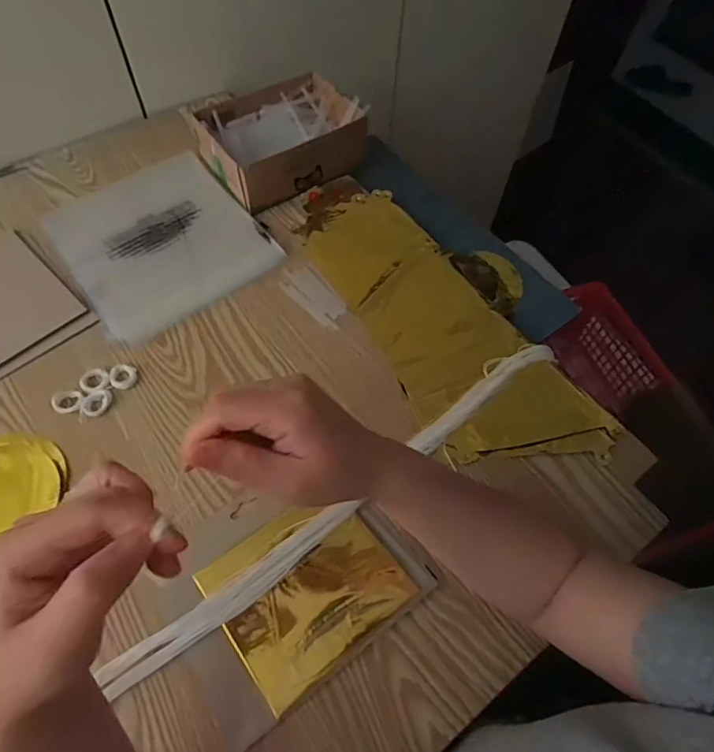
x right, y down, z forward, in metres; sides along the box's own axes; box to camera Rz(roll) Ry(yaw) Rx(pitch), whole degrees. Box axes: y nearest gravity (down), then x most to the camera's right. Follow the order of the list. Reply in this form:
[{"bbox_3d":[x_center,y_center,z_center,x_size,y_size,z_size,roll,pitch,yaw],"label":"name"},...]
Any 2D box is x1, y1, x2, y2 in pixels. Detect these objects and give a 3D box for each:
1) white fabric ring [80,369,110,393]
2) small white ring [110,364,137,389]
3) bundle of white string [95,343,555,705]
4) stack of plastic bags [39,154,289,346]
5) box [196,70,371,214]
[{"bbox_3d":[-0.259,0.005,0.504,0.027,0.004,0.027,1,60,-2],"label":"white fabric ring"},{"bbox_3d":[-0.233,0.000,0.509,0.024,0.006,0.026,1,60,-2],"label":"small white ring"},{"bbox_3d":[-0.110,0.178,0.406,0.779,0.019,0.034,-34,67,-20],"label":"bundle of white string"},{"bbox_3d":[-0.235,-0.165,0.607,0.206,0.010,0.231,-33,67,-20],"label":"stack of plastic bags"},{"bbox_3d":[-0.097,-0.300,0.647,0.186,0.068,0.140,-27,65,-17],"label":"box"}]

